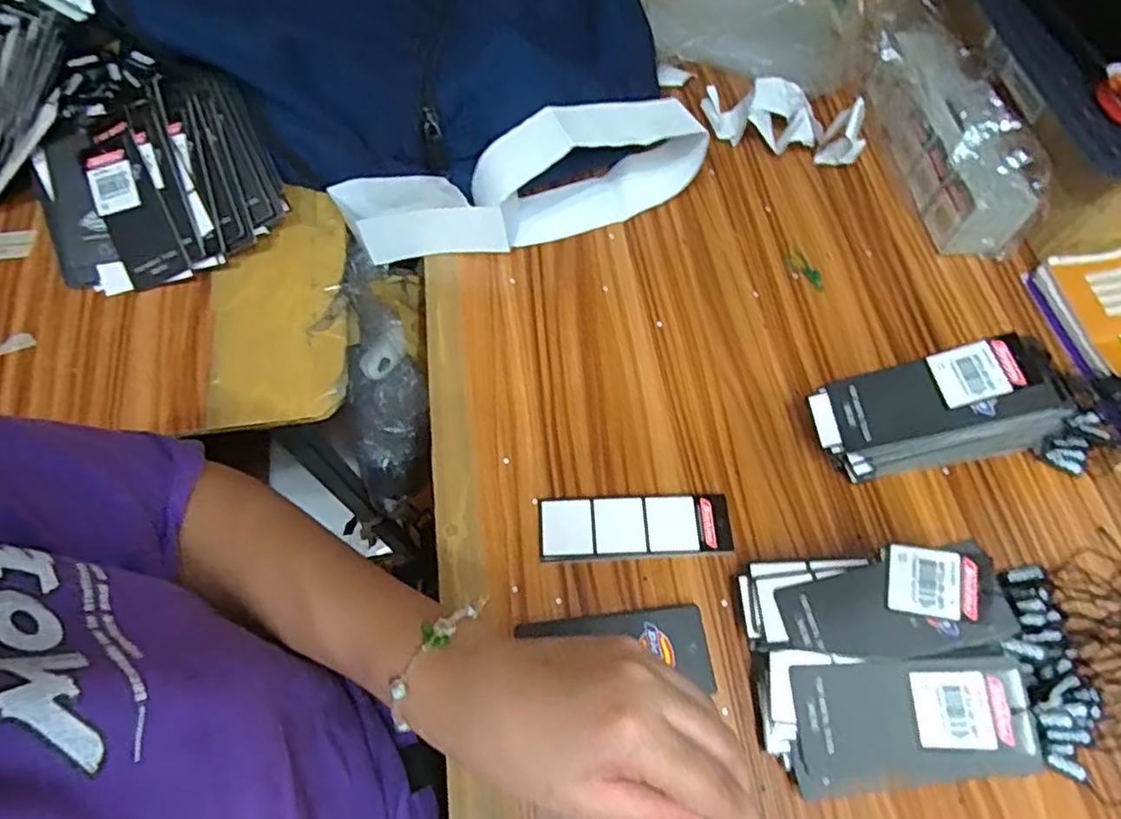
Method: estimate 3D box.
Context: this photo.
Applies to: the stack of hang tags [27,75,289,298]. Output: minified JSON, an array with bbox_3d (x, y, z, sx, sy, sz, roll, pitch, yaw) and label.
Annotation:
[{"bbox_3d":[-0.300,-0.163,0.468,0.170,0.070,0.139,-32,69,-15],"label":"stack of hang tags"}]

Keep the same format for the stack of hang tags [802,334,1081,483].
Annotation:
[{"bbox_3d":[0.228,0.003,0.394,0.127,0.087,0.054,-6,65,-4],"label":"stack of hang tags"}]

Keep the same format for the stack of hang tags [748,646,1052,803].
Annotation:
[{"bbox_3d":[0.169,0.161,0.330,0.115,0.060,0.067,-3,65,-3],"label":"stack of hang tags"}]

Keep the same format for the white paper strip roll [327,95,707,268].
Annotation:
[{"bbox_3d":[-0.026,-0.173,0.478,0.269,0.073,0.069,-15,66,-8],"label":"white paper strip roll"}]

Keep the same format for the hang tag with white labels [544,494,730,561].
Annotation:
[{"bbox_3d":[0.047,0.073,0.396,0.118,0.004,0.038,-2,66,-2],"label":"hang tag with white labels"}]

